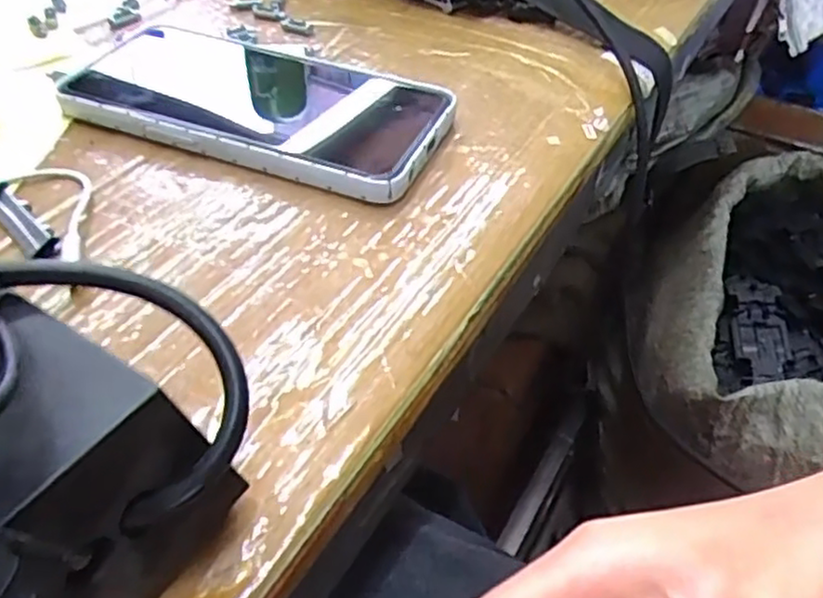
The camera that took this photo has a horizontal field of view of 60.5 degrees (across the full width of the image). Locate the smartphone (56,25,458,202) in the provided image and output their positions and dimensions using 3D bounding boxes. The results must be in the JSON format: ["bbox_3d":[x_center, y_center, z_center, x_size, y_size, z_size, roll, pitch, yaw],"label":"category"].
[{"bbox_3d":[-0.066,-0.089,0.313,0.161,0.016,0.079,19,53,13],"label":"smartphone"}]

